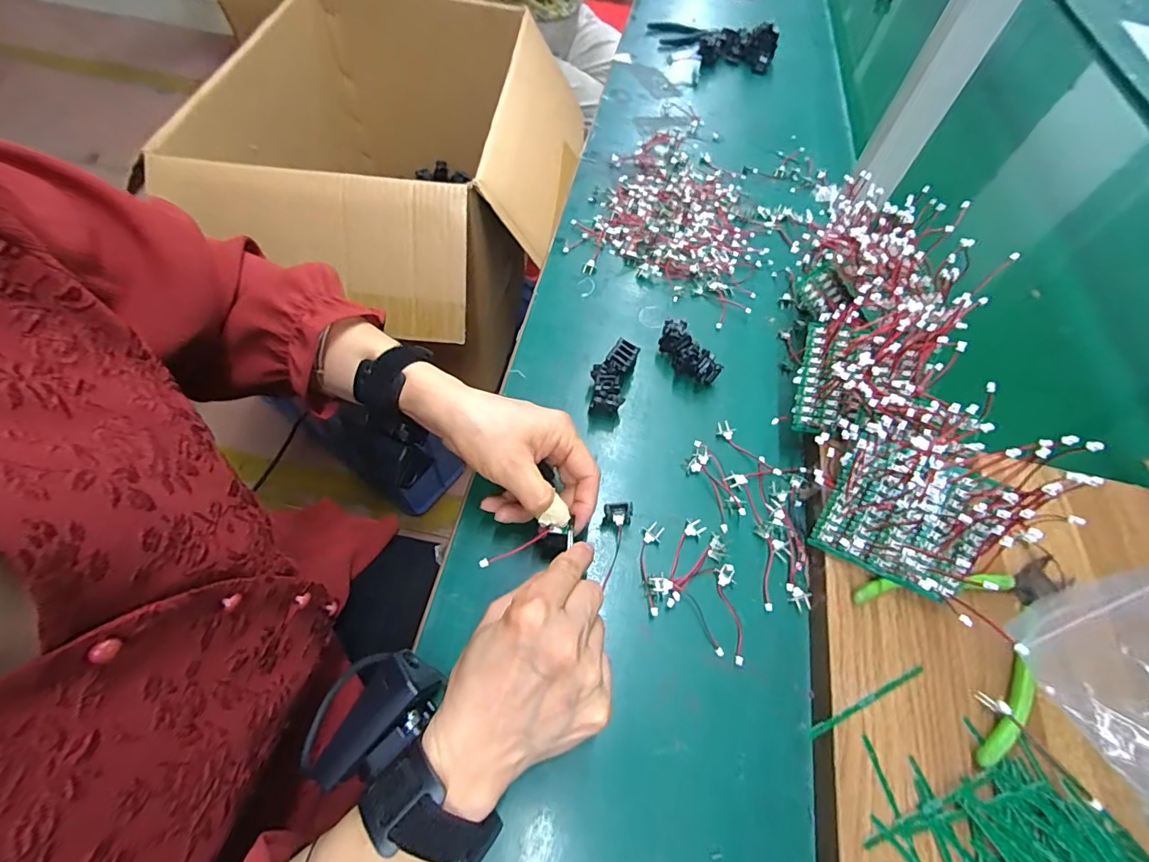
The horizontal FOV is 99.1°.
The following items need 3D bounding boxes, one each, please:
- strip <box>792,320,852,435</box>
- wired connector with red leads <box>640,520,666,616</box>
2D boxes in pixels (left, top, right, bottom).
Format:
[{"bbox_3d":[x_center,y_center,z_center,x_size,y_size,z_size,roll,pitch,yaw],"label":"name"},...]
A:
[{"bbox_3d":[0.185,-0.039,0.369,0.029,0.011,0.081,9,95,7],"label":"strip"},{"bbox_3d":[0.054,0.095,0.346,0.015,0.011,0.066,9,59,0],"label":"wired connector with red leads"}]

